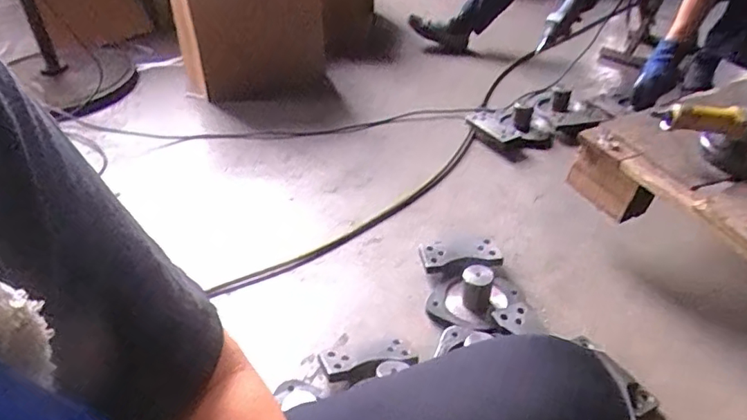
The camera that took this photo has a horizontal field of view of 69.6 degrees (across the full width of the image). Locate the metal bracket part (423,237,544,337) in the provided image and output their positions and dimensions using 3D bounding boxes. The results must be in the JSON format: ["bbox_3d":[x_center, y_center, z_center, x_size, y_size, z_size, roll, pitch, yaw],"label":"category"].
[{"bbox_3d":[0.173,0.116,0.947,0.164,0.073,0.215,-3,40,-2],"label":"metal bracket part"}]

